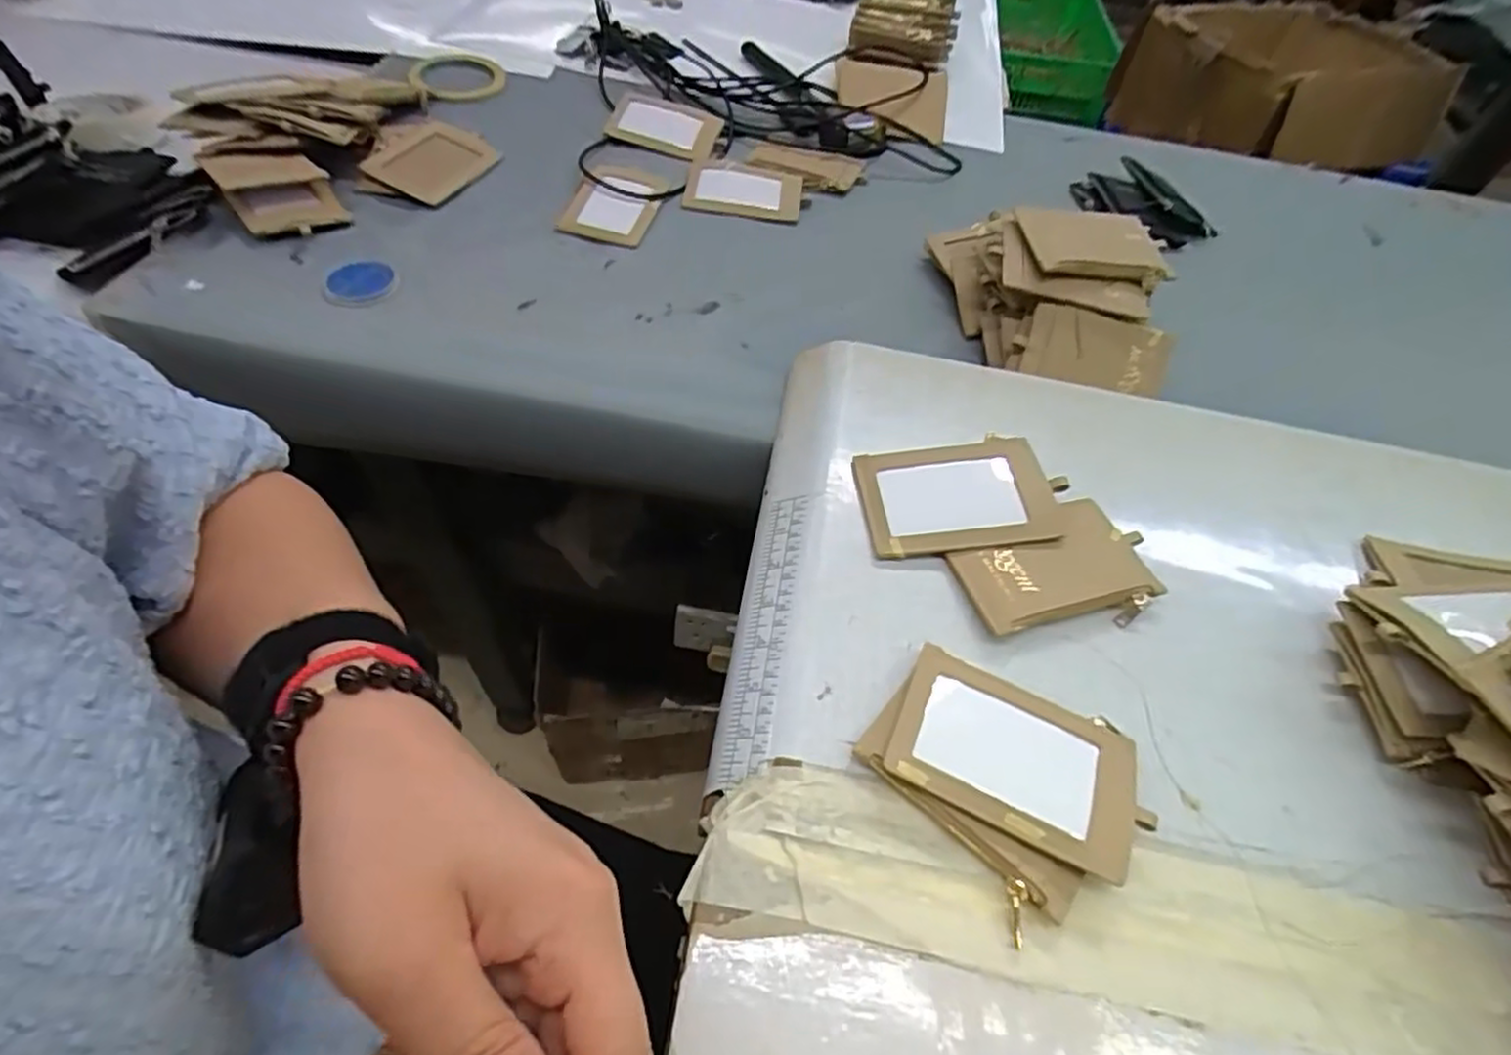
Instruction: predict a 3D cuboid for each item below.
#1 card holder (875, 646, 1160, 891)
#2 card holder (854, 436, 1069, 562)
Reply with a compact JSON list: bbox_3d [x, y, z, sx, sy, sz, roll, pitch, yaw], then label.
[{"bbox_3d":[0.123,0.107,0.333,0.111,0.007,0.074,24,50,11],"label":"card holder"},{"bbox_3d":[0.122,-0.019,0.426,0.115,0.007,0.075,-7,59,-3],"label":"card holder"}]

